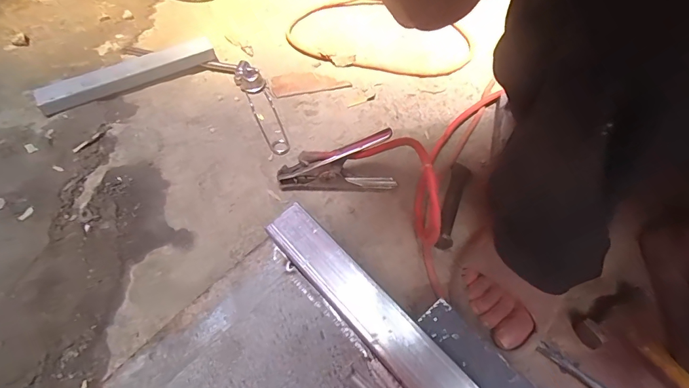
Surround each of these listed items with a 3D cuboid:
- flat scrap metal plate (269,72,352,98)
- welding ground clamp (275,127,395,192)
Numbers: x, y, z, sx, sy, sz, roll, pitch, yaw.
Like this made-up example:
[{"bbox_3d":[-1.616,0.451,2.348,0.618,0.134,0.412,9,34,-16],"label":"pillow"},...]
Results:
[{"bbox_3d":[-0.062,-0.194,0.667,0.130,0.005,0.053,-11,58,-10],"label":"flat scrap metal plate"},{"bbox_3d":[-0.010,-0.035,0.524,0.157,0.070,0.048,-8,58,-9],"label":"welding ground clamp"}]

